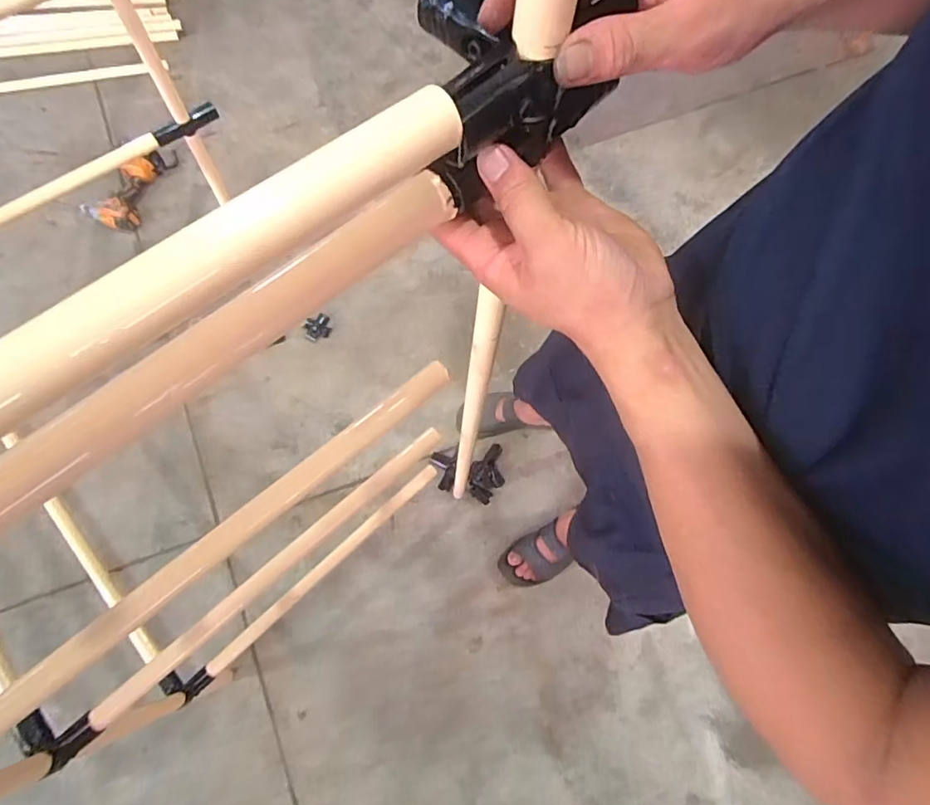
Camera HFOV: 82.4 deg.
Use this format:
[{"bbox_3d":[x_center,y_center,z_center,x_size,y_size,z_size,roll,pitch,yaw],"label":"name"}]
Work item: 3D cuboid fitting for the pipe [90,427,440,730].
[{"bbox_3d":[-0.261,0.231,0.742,0.571,0.035,0.032,-39,76,-14],"label":"pipe"}]

